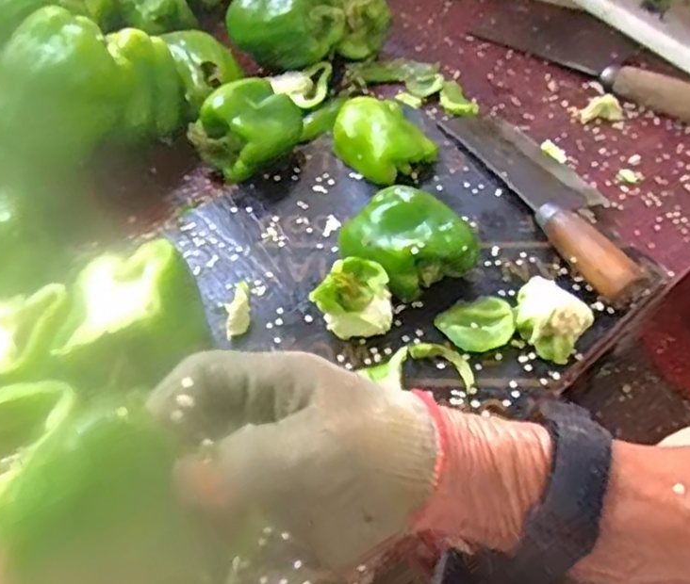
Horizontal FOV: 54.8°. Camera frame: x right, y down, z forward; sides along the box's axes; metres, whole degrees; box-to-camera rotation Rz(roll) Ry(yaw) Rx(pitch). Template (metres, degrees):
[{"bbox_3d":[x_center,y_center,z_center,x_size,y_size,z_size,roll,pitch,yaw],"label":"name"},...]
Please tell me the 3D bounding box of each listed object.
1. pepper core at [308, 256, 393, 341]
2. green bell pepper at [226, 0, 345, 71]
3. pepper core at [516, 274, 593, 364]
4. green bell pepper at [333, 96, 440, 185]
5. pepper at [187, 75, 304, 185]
[{"bbox_3d":[0.008,0.006,0.460,0.050,0.047,0.051,9,52,7],"label":"pepper core"},{"bbox_3d":[-0.059,-0.273,0.642,0.103,0.068,0.076,21,54,15],"label":"green bell pepper"},{"bbox_3d":[0.132,0.014,0.436,0.030,0.039,0.051,-27,57,-21],"label":"pepper core"},{"bbox_3d":[0.034,-0.135,0.575,0.066,0.046,0.079,-29,57,-22],"label":"green bell pepper"},{"bbox_3d":[-0.078,-0.134,0.561,0.083,0.057,0.067,-29,57,-22],"label":"pepper"}]

